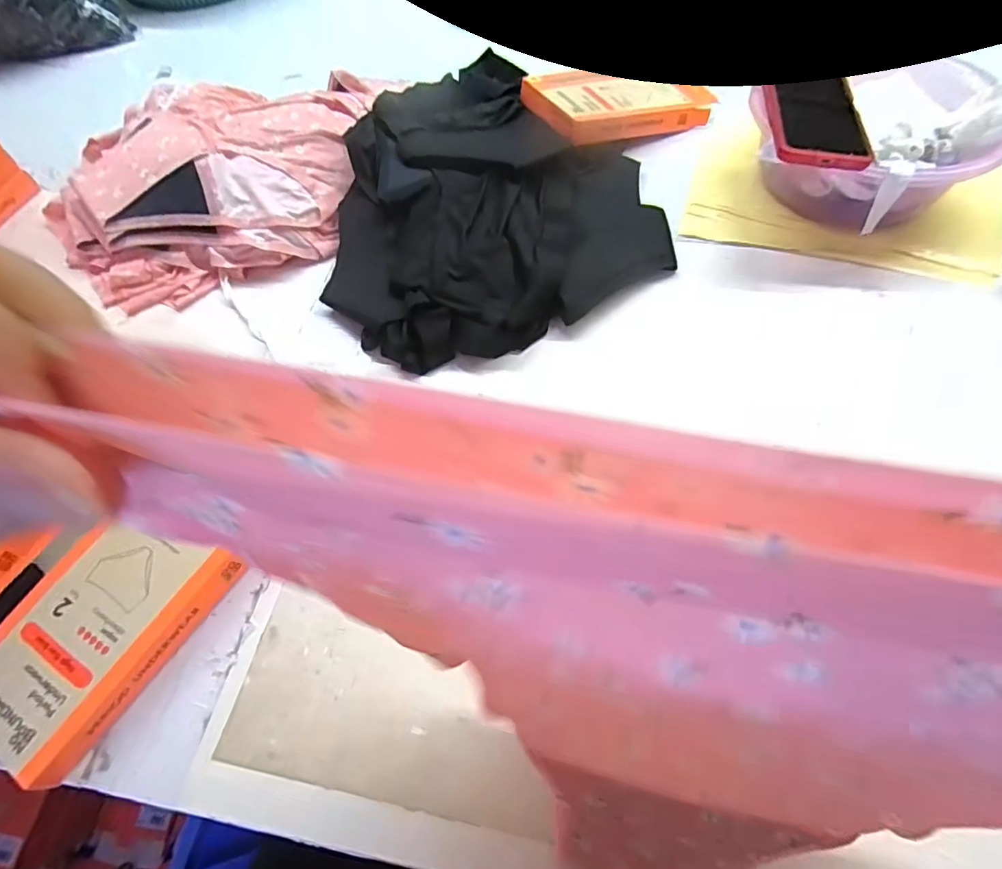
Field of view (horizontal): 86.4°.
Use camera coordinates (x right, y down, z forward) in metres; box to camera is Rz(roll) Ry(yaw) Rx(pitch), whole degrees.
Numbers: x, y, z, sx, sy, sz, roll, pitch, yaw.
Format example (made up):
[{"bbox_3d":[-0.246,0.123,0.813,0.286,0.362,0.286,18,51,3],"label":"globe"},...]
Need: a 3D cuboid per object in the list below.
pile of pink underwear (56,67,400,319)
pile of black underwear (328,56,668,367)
[{"bbox_3d":[-0.333,-0.285,0.592,0.342,0.076,0.322,13,61,11],"label":"pile of pink underwear"},{"bbox_3d":[-0.028,-0.286,0.584,0.348,0.059,0.458,-16,60,-6],"label":"pile of black underwear"}]

